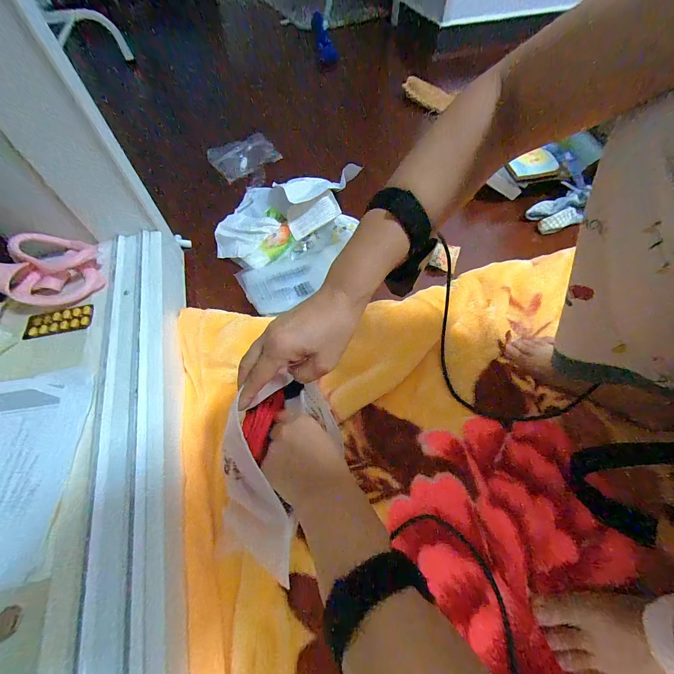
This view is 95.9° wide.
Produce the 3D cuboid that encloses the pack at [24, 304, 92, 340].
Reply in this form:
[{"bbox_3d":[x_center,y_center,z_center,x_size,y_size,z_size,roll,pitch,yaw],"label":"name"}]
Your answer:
[{"bbox_3d":[-0.404,-0.023,0.439,0.093,0.007,0.043,-10,63,-2],"label":"pack"}]

